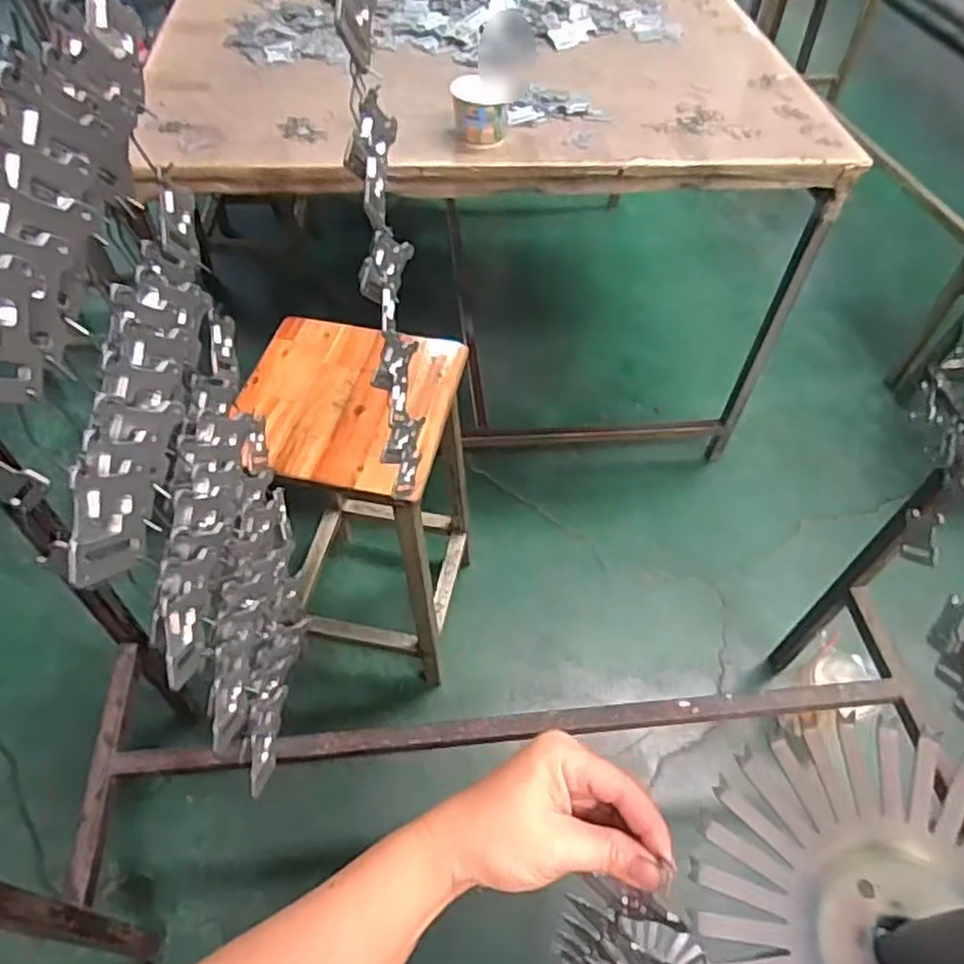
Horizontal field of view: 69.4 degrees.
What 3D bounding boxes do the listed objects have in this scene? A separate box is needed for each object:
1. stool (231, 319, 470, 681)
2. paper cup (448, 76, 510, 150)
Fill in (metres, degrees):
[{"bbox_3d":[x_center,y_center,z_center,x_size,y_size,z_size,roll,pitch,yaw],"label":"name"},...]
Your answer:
[{"bbox_3d":[-0.195,0.042,1.195,0.312,0.550,0.294,14,52,8],"label":"stool"},{"bbox_3d":[-0.003,-0.600,1.122,0.088,0.069,0.104,6,52,2],"label":"paper cup"}]

